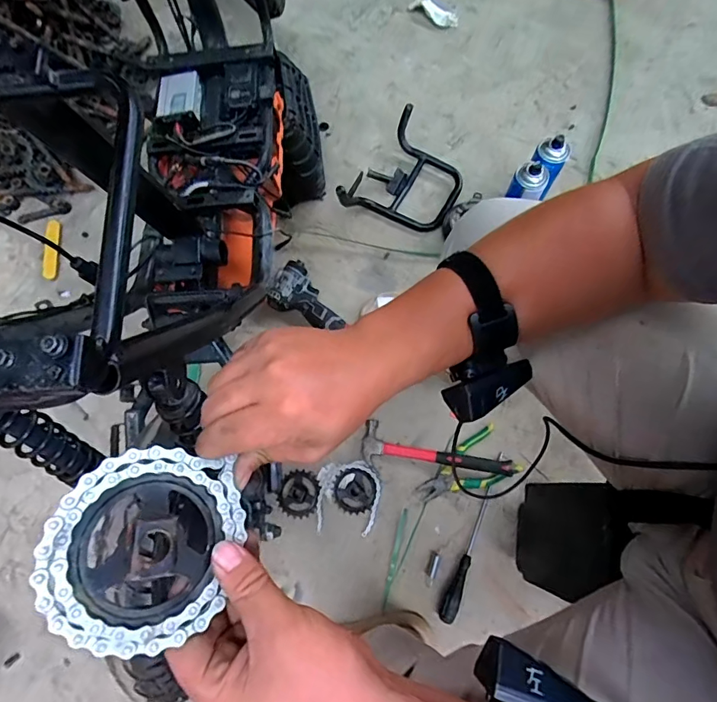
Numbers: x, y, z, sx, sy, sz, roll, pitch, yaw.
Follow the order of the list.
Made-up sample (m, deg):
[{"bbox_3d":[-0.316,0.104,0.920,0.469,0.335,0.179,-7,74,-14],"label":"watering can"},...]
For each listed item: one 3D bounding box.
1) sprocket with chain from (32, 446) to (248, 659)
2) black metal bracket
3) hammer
[{"bbox_3d":[-0.115,0.106,0.245,0.097,0.021,0.103,11,67,-27],"label":"sprocket with chain"},{"bbox_3d":[0.096,-0.342,0.901,0.188,0.140,0.247,31,77,10],"label":"black metal bracket"},{"bbox_3d":[0.144,0.192,0.826,0.273,0.034,0.079,11,74,5],"label":"hammer"}]

